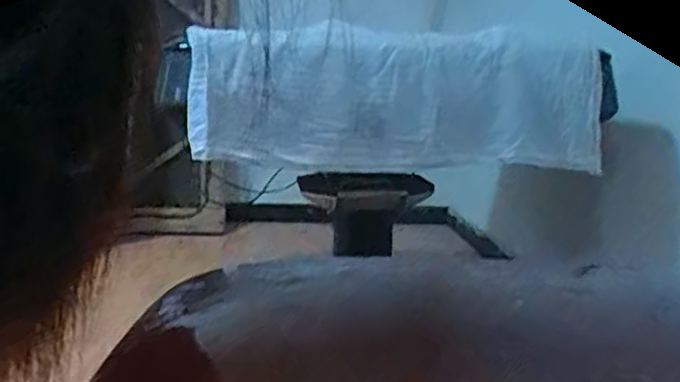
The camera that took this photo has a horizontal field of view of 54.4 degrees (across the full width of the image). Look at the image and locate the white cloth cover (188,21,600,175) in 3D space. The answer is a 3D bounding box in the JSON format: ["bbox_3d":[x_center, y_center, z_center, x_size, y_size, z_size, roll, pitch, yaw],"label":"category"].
[{"bbox_3d":[0.113,-0.170,1.309,0.756,0.251,0.216,3,10,5],"label":"white cloth cover"}]

